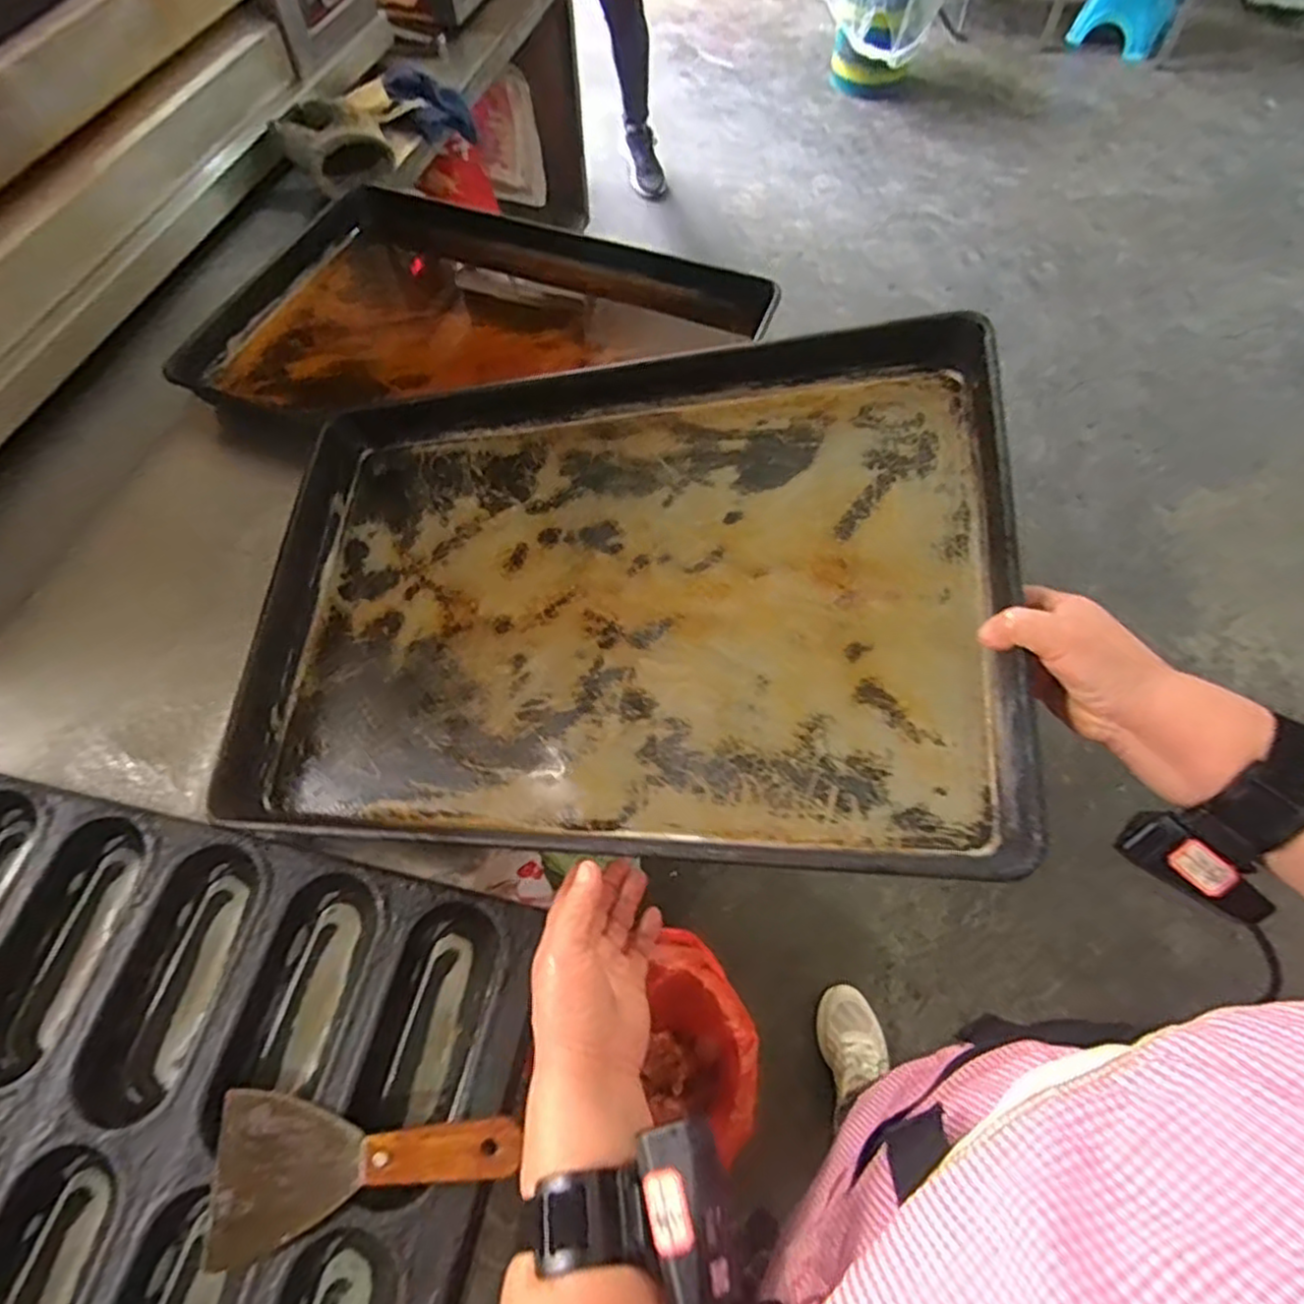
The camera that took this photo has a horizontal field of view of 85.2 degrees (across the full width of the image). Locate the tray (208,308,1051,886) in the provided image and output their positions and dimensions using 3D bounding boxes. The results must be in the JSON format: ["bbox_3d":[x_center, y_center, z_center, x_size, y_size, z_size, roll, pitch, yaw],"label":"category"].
[{"bbox_3d":[-0.051,-0.053,0.567,0.608,0.053,0.427,-4,69,17],"label":"tray"}]

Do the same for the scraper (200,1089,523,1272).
[{"bbox_3d":[-0.182,0.323,0.447,0.193,0.023,0.087,-5,63,-2],"label":"scraper"}]

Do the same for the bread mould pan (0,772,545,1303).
[{"bbox_3d":[-0.402,0.312,0.483,0.619,0.047,0.406,11,63,6],"label":"bread mould pan"}]

